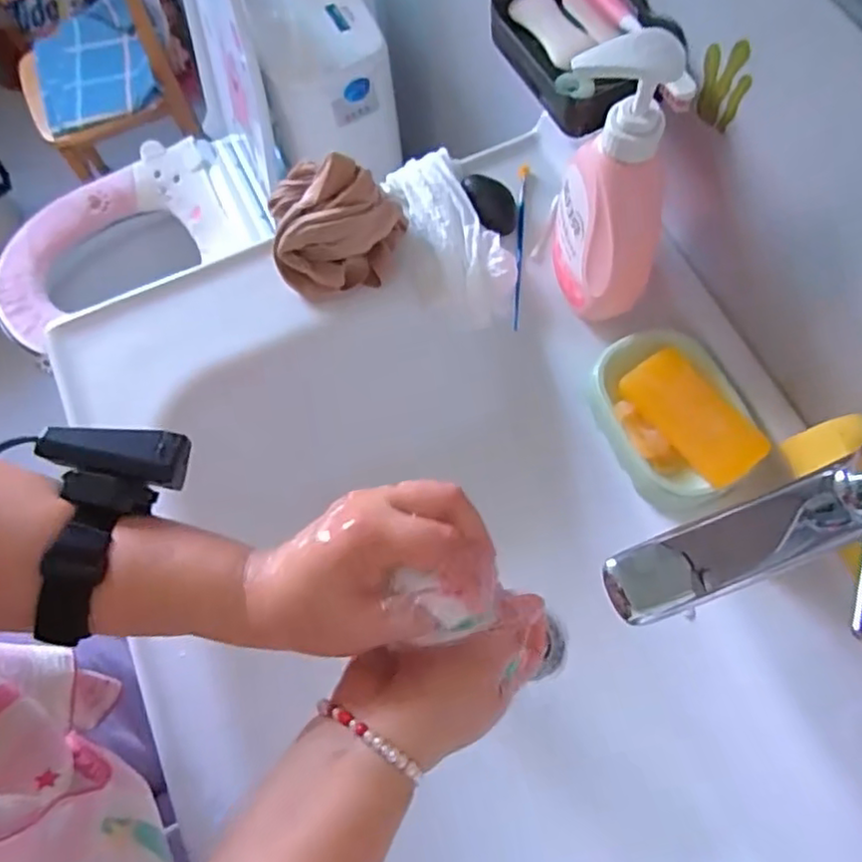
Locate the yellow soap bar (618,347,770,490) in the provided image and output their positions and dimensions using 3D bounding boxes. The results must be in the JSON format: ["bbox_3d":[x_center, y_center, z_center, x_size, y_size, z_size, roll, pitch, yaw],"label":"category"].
[{"bbox_3d":[0.186,-0.010,0.457,0.047,0.017,0.103,-34,72,-10],"label":"yellow soap bar"}]

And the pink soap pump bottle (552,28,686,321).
[{"bbox_3d":[0.119,-0.159,0.425,0.065,0.194,0.092,-3,69,2],"label":"pink soap pump bottle"}]

